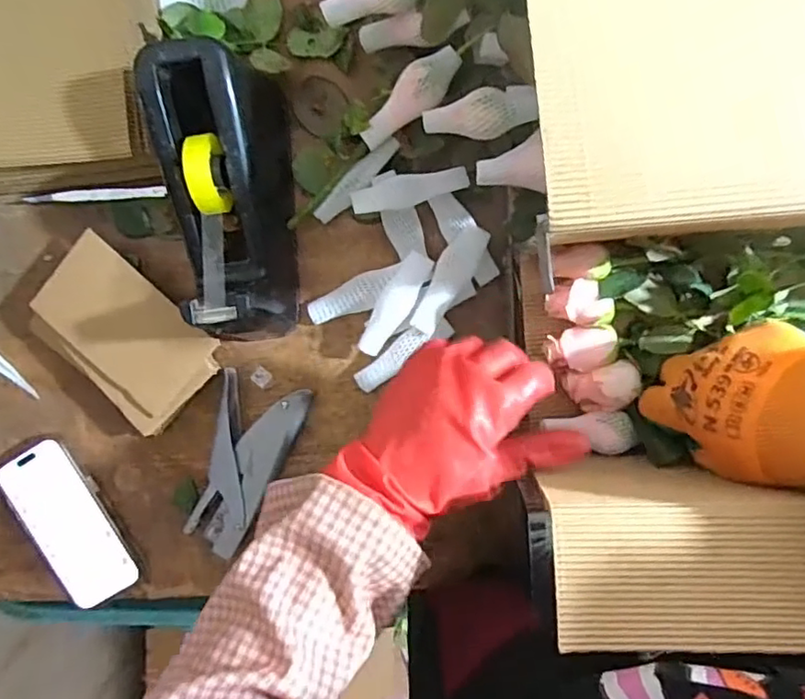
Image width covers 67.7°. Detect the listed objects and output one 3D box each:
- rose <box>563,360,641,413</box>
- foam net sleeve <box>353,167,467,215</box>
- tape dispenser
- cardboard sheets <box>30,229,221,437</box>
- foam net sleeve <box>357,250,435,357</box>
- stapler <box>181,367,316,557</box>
[{"bbox_3d":[0.134,0.026,0.399,0.045,0.029,0.031,-16,94,6],"label":"rose"},{"bbox_3d":[0.006,-0.118,0.445,0.086,0.015,0.022,-12,94,5],"label":"foam net sleeve"},{"bbox_3d":[-0.121,-0.106,0.441,0.074,0.098,0.198,-6,95,5],"label":"tape dispenser"},{"bbox_3d":[-0.226,-0.011,0.493,0.147,0.043,0.101,41,97,0],"label":"cardboard sheets"},{"bbox_3d":[-0.007,-0.034,0.461,0.026,0.013,0.087,30,97,1],"label":"foam net sleeve"},{"bbox_3d":[-0.130,0.098,0.503,0.069,0.030,0.145,16,97,3],"label":"stapler"}]

